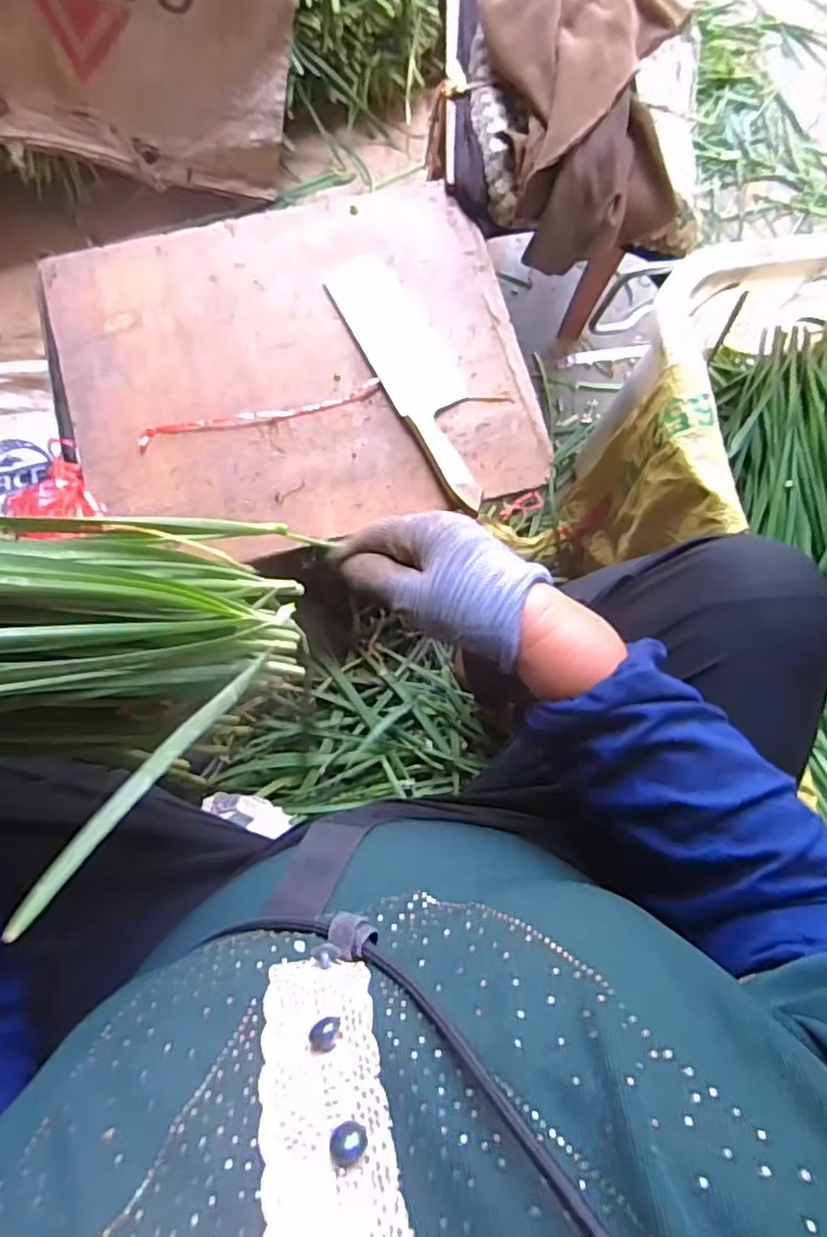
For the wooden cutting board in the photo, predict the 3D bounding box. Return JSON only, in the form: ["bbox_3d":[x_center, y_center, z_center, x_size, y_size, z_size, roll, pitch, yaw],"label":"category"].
[{"bbox_3d":[-0.113,-0.249,0.636,0.433,0.034,0.344,-15,85,-6],"label":"wooden cutting board"}]

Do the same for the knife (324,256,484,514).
[{"bbox_3d":[0.007,-0.237,0.636,0.070,0.034,0.277,-29,86,-7],"label":"knife"}]

